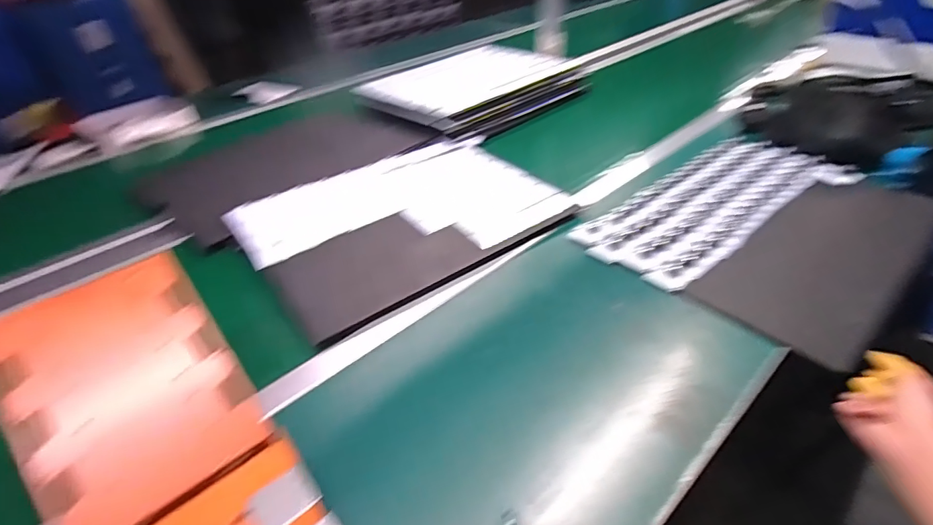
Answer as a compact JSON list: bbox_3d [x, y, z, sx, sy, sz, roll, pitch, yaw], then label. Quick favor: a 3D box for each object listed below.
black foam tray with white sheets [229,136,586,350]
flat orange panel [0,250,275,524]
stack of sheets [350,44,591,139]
[{"bbox_3d":[-0.099,-0.082,0.798,0.490,0.022,0.350,-27,49,-27],"label":"black foam tray with white sheets"},{"bbox_3d":[-0.316,0.117,0.440,0.171,0.013,0.222,-30,80,-31],"label":"flat orange panel"},{"bbox_3d":[0.021,-0.463,1.201,0.389,0.062,0.498,28,44,36],"label":"stack of sheets"}]

